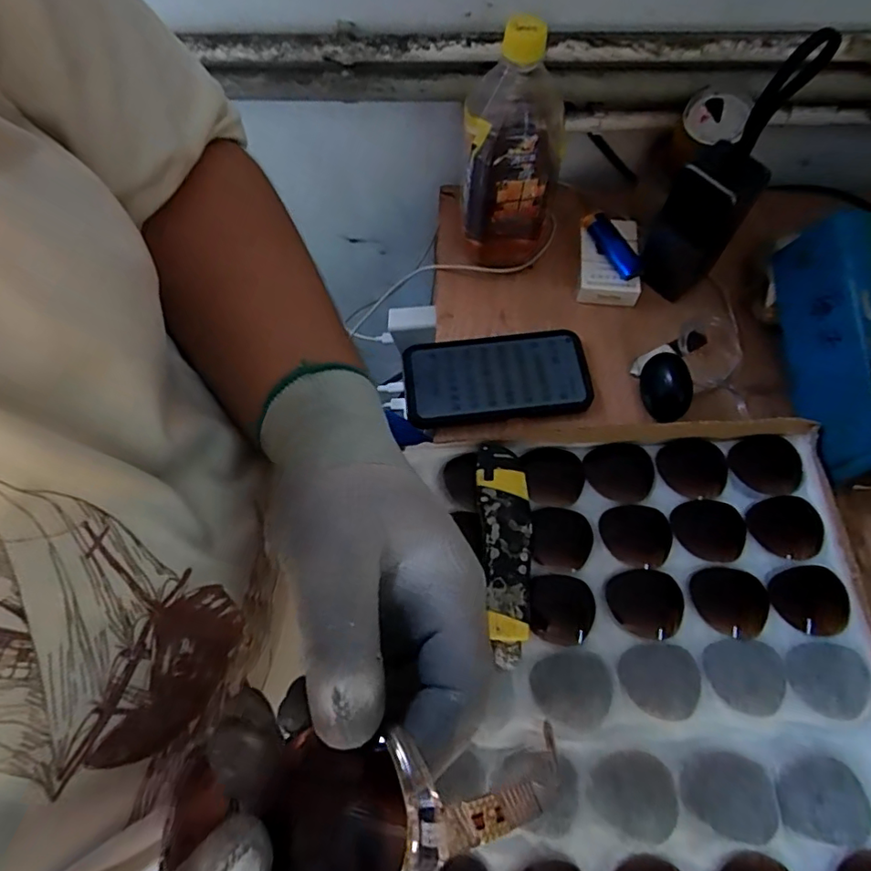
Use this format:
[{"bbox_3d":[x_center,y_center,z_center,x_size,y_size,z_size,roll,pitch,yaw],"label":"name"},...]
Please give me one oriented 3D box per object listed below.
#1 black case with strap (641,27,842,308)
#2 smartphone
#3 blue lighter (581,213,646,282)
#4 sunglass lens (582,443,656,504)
[{"bbox_3d":[0.238,-0.210,0.470,0.064,0.220,0.069,33,70,14],"label":"black case with strap"},{"bbox_3d":[0.056,-0.053,0.509,0.165,0.015,0.084,-6,66,-2],"label":"smartphone"},{"bbox_3d":[0.175,-0.187,0.550,0.022,0.017,0.083,-26,68,-10],"label":"blue lighter"},{"bbox_3d":[0.151,0.030,0.459,0.054,0.012,0.053,0,66,1],"label":"sunglass lens"}]

